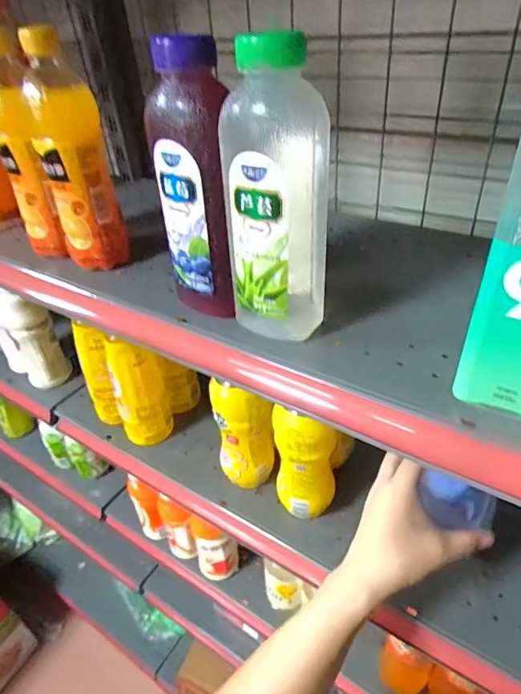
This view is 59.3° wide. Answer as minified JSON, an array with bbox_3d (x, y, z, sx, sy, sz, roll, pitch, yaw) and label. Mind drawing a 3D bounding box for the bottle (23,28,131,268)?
[{"bbox_3d":[-0.172,-0.172,0.425,0.058,0.199,0.054,-17,39,-16],"label":"bottle"}]

